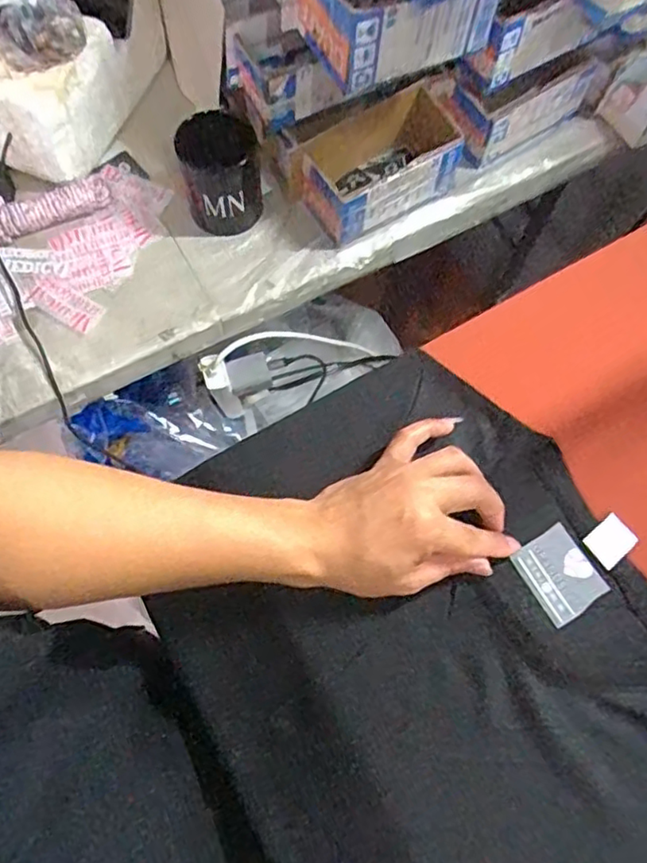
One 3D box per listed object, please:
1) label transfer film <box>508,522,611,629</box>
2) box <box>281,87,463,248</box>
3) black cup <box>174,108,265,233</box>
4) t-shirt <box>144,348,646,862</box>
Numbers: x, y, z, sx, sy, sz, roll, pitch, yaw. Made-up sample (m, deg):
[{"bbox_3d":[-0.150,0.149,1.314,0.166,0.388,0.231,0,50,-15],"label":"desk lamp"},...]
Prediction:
[{"bbox_3d":[0.162,0.099,0.433,0.047,0.006,0.055,-31,74,-12],"label":"label transfer film"},{"bbox_3d":[0.065,-0.290,0.679,0.177,0.076,0.099,-29,74,-11],"label":"box"},{"bbox_3d":[-0.107,-0.267,0.652,0.074,0.104,0.073,0,70,-1],"label":"black cup"},{"bbox_3d":[0.074,0.153,0.423,0.304,0.042,0.392,-28,73,-11],"label":"t-shirt"}]

